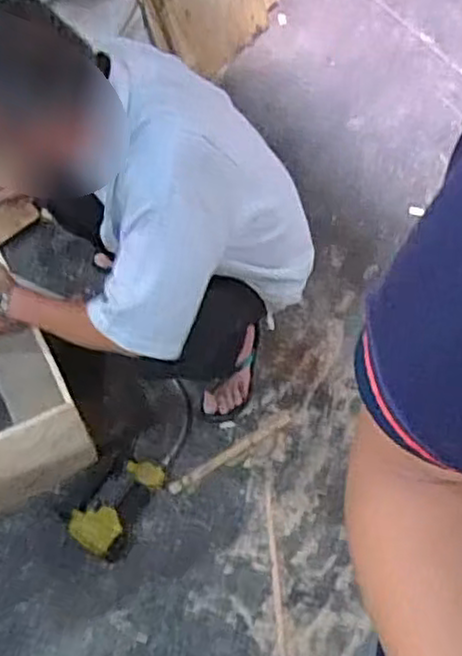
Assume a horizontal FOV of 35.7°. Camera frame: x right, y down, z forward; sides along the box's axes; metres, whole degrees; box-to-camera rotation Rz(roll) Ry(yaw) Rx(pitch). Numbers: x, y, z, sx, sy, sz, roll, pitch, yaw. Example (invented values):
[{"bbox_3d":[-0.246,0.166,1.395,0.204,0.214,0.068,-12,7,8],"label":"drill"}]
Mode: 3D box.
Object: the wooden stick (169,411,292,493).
[{"bbox_3d":[0.002,0.251,1.448,0.288,0.017,0.024,-29,64,-16],"label":"wooden stick"}]

